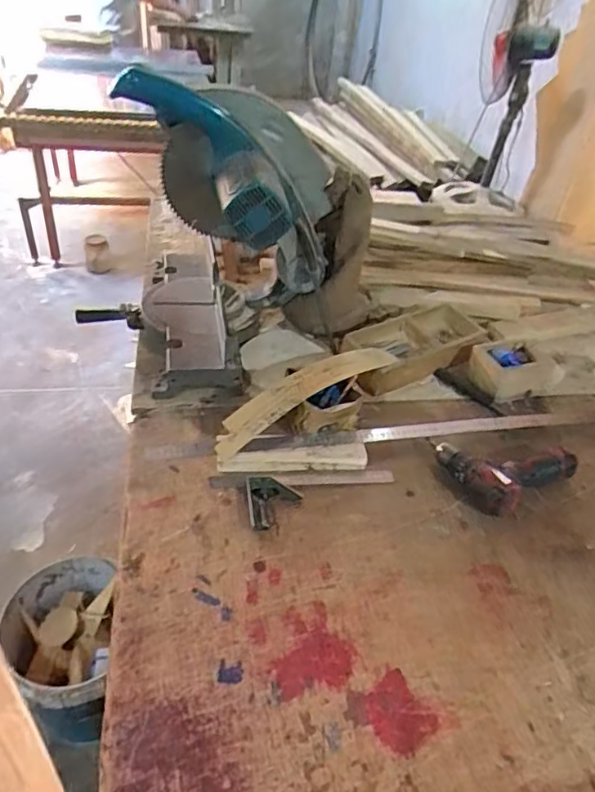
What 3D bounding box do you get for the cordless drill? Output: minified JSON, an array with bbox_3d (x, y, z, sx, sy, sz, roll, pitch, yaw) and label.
[{"bbox_3d":[0.320,0.092,0.923,0.186,0.054,0.164,-20,47,-26],"label":"cordless drill"}]

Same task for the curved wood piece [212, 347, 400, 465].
[{"bbox_3d":[0.017,-0.008,0.986,0.362,0.063,0.064,-22,48,-31],"label":"curved wood piece"}]

